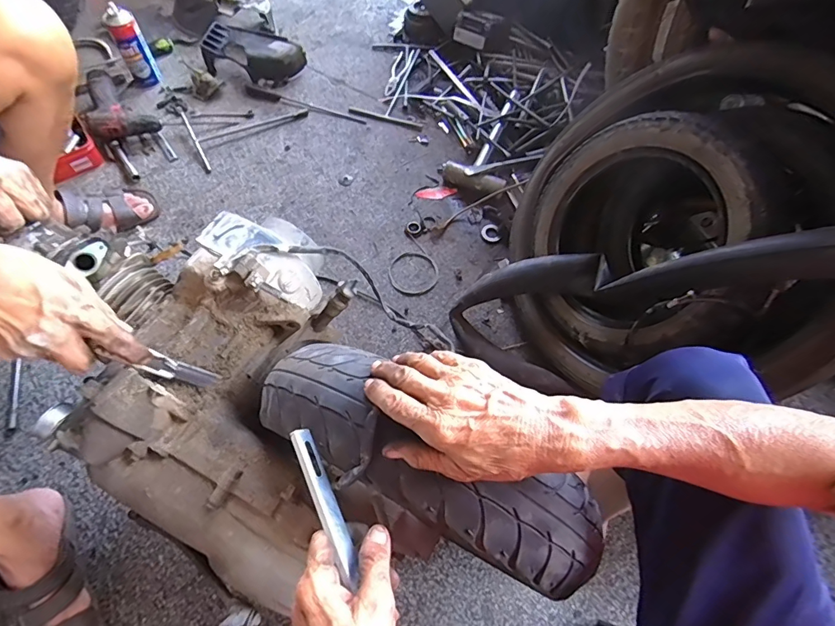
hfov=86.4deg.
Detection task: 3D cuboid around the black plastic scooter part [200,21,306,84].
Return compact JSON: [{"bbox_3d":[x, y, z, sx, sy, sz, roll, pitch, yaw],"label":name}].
[{"bbox_3d":[-0.421,-0.665,1.154,0.249,0.079,0.120,9,60,2],"label":"black plastic scooter part"}]

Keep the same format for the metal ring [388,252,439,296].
[{"bbox_3d":[-0.008,-0.081,0.910,0.102,0.004,0.102,1,60,-3],"label":"metal ring"}]

